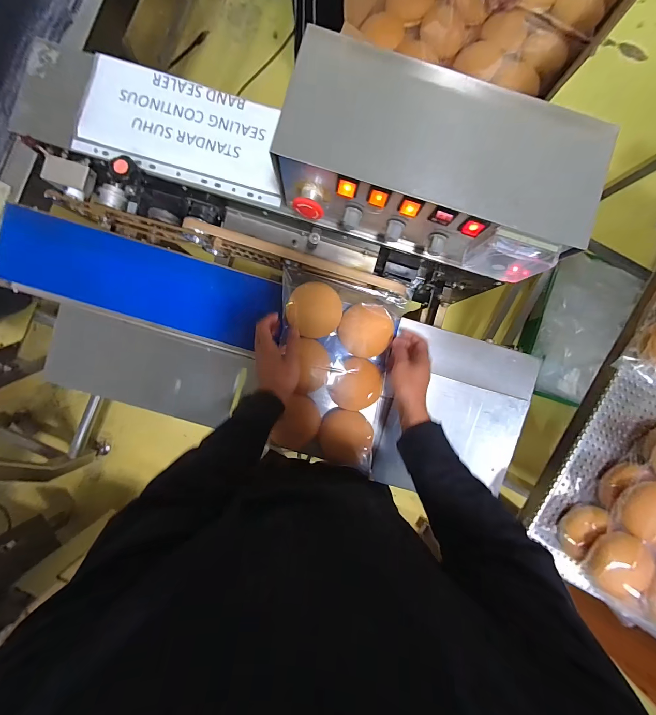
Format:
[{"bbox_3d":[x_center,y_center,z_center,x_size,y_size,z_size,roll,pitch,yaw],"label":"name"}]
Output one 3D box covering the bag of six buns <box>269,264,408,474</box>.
[{"bbox_3d":[0.002,0.027,0.576,0.208,0.061,0.321,13,91,0],"label":"bag of six buns"}]

